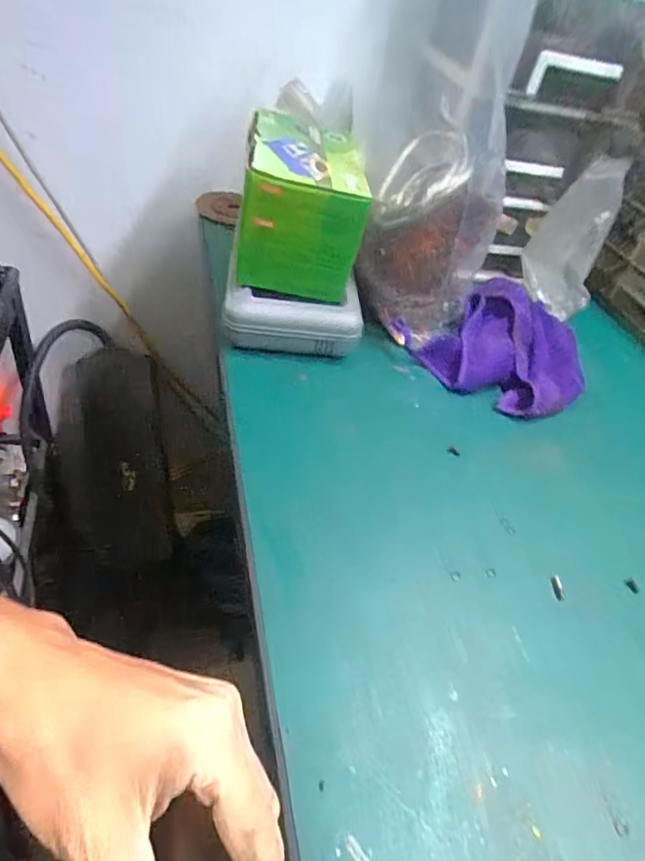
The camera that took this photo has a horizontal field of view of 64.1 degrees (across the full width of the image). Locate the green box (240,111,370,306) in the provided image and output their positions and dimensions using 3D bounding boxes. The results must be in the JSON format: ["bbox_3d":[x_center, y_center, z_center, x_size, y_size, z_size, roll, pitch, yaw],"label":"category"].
[{"bbox_3d":[-0.020,-0.230,0.520,0.111,0.100,0.182,8,45,-6],"label":"green box"}]

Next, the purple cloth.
[{"bbox_3d":[0.182,-0.087,0.510,0.154,0.051,0.151,-22,55,-31],"label":"purple cloth"}]

